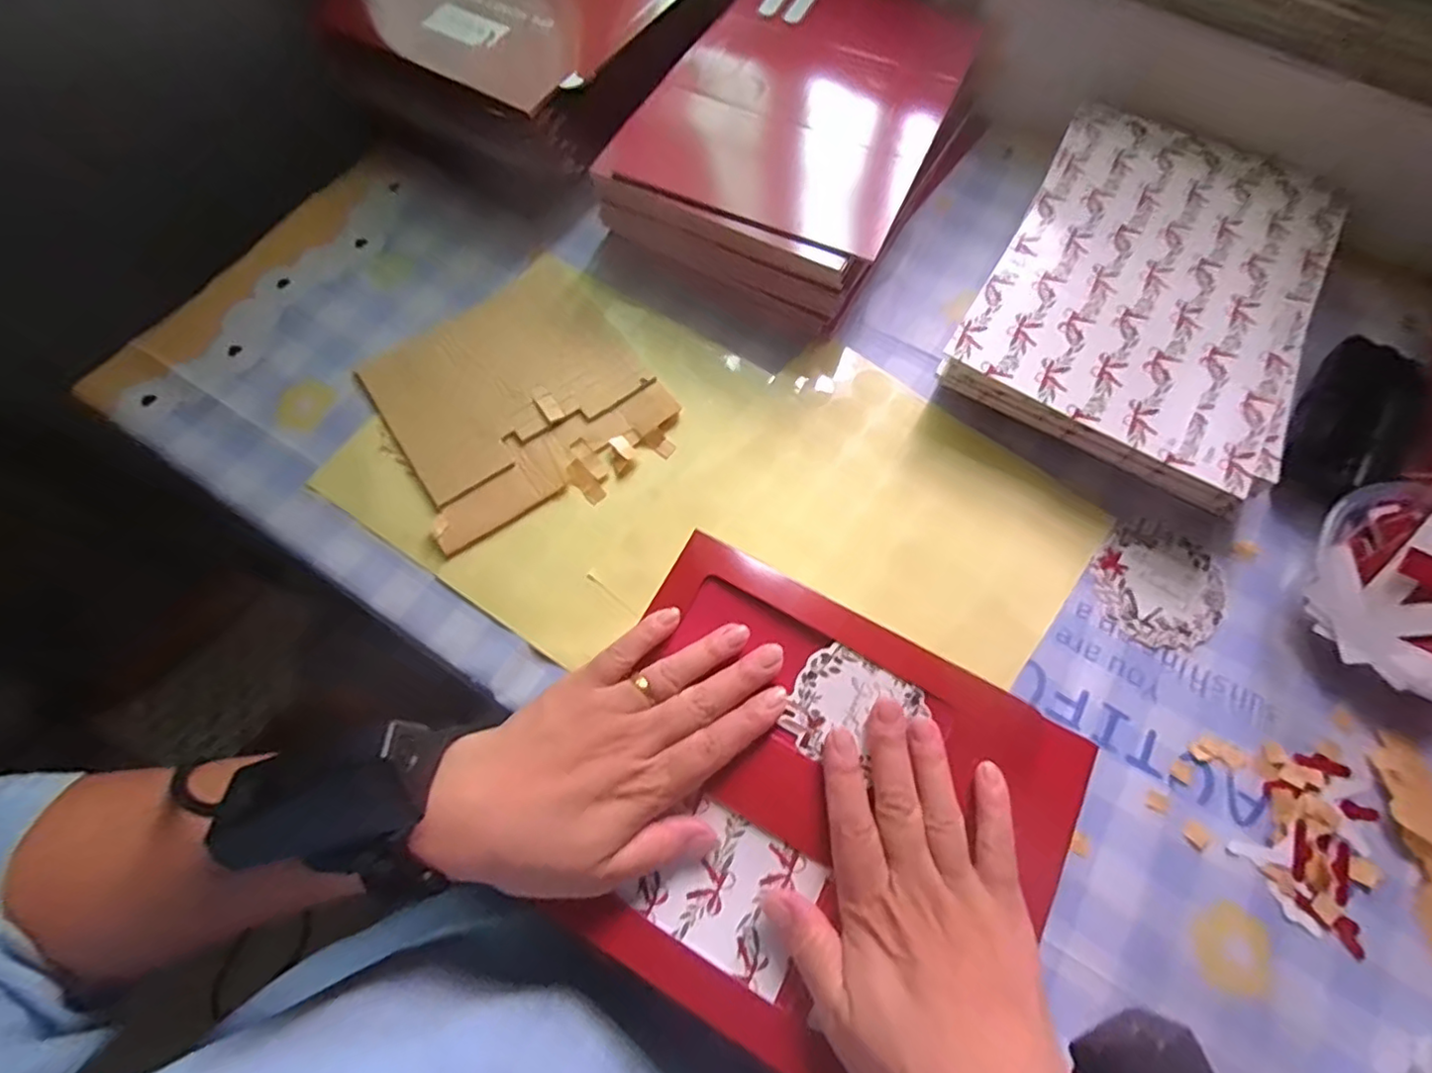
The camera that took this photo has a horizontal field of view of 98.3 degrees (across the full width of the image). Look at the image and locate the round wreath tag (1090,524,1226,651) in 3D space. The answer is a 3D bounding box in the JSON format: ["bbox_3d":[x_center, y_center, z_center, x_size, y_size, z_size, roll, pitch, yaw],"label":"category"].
[{"bbox_3d":[0.249,0.027,0.348,0.066,0.004,0.070,1,68,-1],"label":"round wreath tag"}]

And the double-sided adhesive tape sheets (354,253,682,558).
[{"bbox_3d":[-0.124,-0.088,0.387,0.154,0.004,0.167,-33,73,-14],"label":"double-sided adhesive tape sheets"}]

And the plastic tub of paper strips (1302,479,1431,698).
[{"bbox_3d":[0.365,0.031,0.321,0.100,0.050,0.114,-7,69,-4],"label":"plastic tub of paper strips"}]

